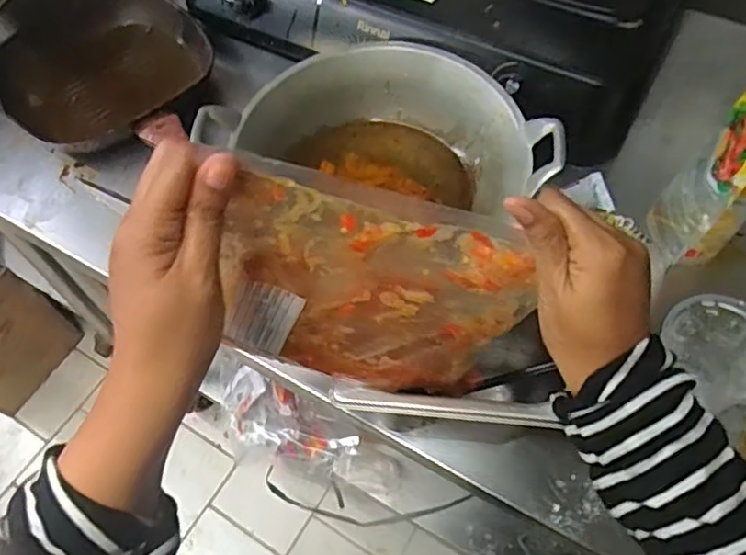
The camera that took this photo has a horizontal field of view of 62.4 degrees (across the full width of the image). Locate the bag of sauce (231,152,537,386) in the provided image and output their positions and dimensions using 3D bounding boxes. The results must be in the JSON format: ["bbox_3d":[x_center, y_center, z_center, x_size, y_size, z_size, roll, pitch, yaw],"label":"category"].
[{"bbox_3d":[0.002,0.014,0.362,0.176,0.156,0.012,12,44,-14],"label":"bag of sauce"}]

